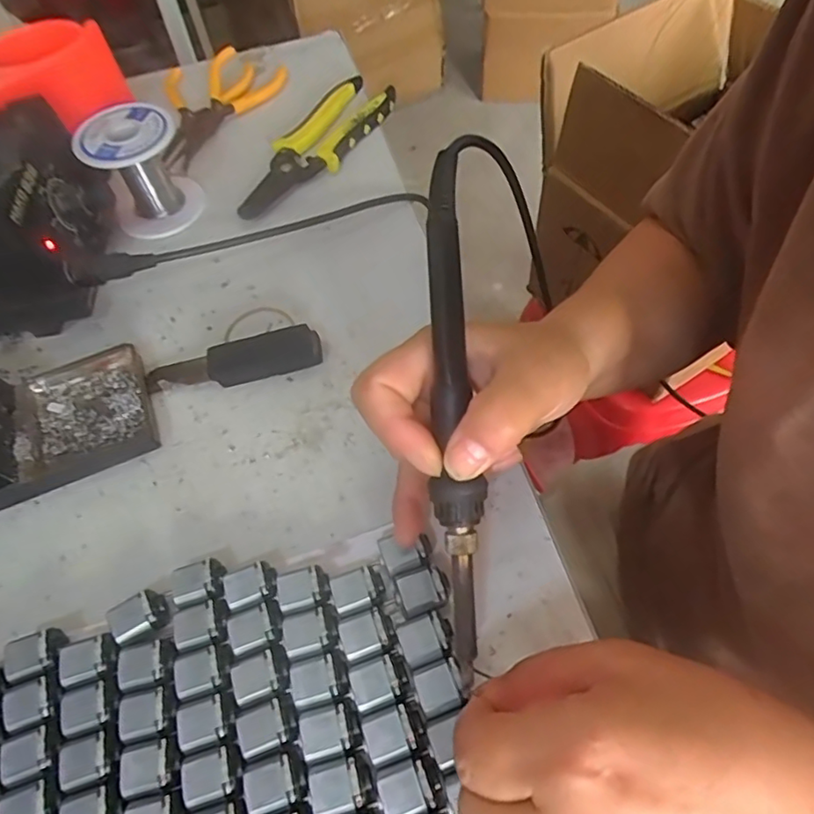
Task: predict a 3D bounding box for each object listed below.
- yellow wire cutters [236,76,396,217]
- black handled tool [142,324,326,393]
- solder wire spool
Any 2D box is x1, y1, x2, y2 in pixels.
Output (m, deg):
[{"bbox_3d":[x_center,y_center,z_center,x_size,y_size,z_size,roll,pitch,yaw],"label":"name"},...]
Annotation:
[{"bbox_3d":[-0.068,-0.196,0.449,0.052,0.023,0.164,26,65,19],"label":"yellow wire cutters"},{"bbox_3d":[-0.102,-0.027,0.343,0.103,0.022,0.020,-7,57,0],"label":"black handled tool"},{"bbox_3d":[-0.184,-0.165,0.412,0.061,0.069,0.061,-2,58,3],"label":"solder wire spool"}]

